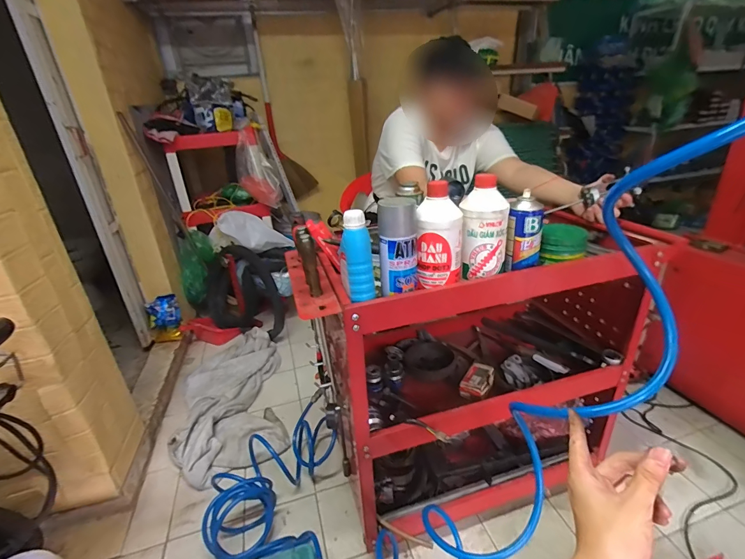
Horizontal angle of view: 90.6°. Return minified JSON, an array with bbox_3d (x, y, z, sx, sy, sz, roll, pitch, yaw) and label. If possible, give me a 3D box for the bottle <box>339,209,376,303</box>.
[{"bbox_3d":[-0.026,-0.038,0.609,0.052,0.145,0.044,-4,25,-2],"label":"bottle"}]

